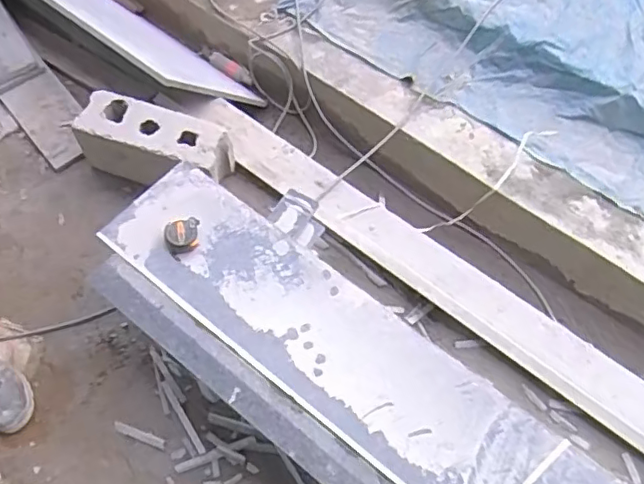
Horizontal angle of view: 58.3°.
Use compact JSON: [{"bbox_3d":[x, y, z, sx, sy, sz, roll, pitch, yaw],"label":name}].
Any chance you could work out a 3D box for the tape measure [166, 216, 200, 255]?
[{"bbox_3d":[-0.296,-0.014,1.230,0.072,0.048,0.074,-6,63,-6],"label":"tape measure"}]

